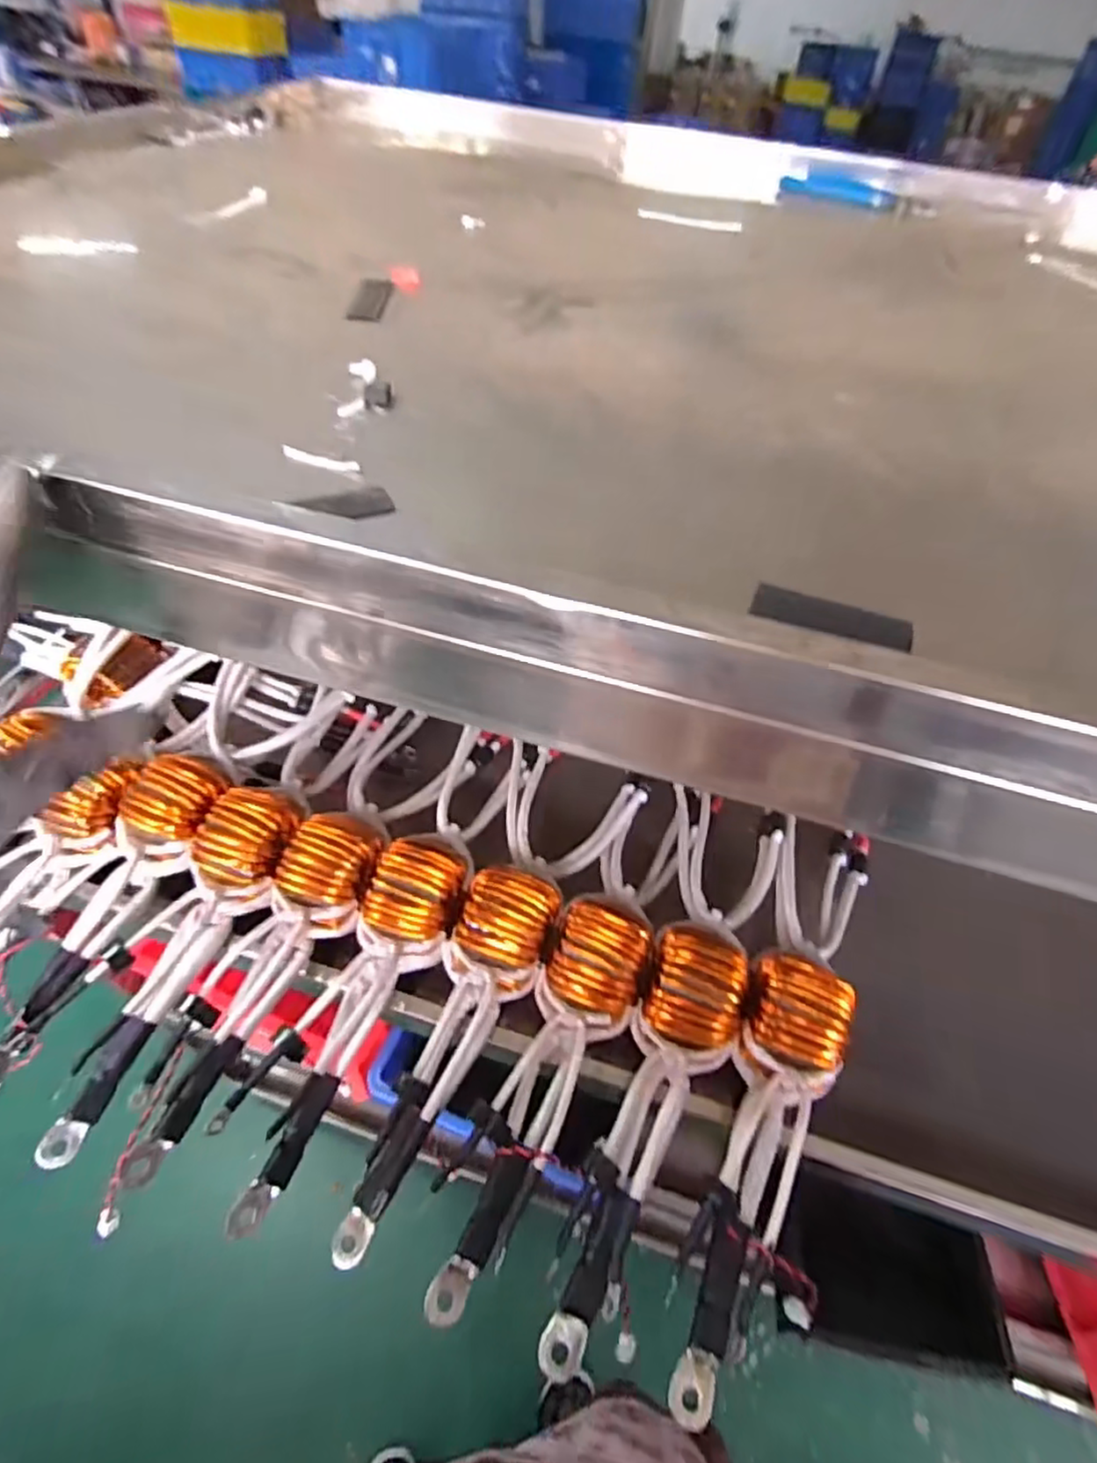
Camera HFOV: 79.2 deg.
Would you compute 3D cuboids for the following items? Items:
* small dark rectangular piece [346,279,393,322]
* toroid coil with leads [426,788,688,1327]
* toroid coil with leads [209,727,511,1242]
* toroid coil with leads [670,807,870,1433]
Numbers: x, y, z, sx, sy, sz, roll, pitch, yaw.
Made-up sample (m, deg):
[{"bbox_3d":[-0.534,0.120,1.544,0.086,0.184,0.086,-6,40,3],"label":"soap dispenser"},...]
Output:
[{"bbox_3d":[-0.097,-0.239,0.363,0.018,0.004,0.066,3,50,-3],"label":"small dark rectangular piece"},{"bbox_3d":[0.033,0.171,0.474,0.079,0.064,0.376,19,51,11],"label":"toroid coil with leads"},{"bbox_3d":[-0.108,0.149,0.494,0.083,0.073,0.389,20,51,11],"label":"toroid coil with leads"},{"bbox_3d":[0.169,0.212,0.467,0.072,0.071,0.425,21,51,13],"label":"toroid coil with leads"}]

